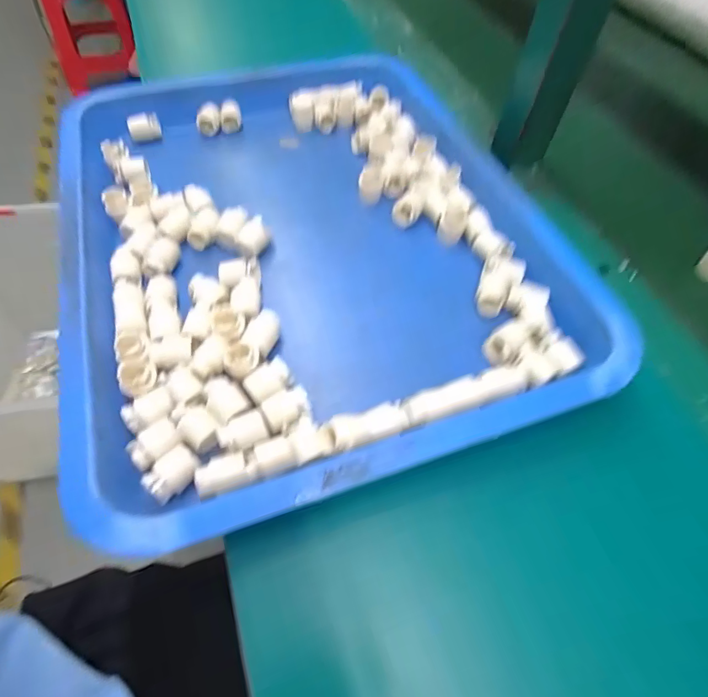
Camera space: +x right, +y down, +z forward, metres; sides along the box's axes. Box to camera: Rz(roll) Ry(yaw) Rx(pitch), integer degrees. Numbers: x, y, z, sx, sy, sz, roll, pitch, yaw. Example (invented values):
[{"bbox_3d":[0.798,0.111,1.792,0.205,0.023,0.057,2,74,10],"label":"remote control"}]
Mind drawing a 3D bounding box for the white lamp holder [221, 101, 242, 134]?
[{"bbox_3d":[-0.124,-0.232,0.445,0.020,0.030,0.017,-10,58,-9],"label":"white lamp holder"}]

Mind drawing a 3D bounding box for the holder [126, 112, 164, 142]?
[{"bbox_3d":[-0.203,-0.213,0.429,0.029,0.022,0.016,-22,61,-17],"label":"holder"}]

